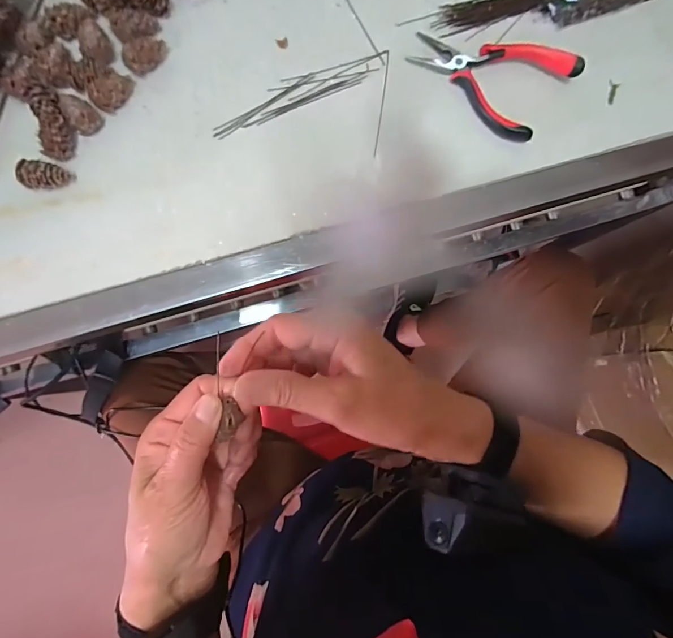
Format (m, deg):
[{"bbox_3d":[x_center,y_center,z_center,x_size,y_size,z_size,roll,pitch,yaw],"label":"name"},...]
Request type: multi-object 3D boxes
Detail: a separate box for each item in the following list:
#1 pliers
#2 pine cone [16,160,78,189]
[{"bbox_3d":[0.136,-0.222,0.349,0.128,0.017,0.088,37,84,1],"label":"pliers"},{"bbox_3d":[-0.229,-0.114,0.316,0.030,0.022,0.021,-2,85,-4],"label":"pine cone"}]

